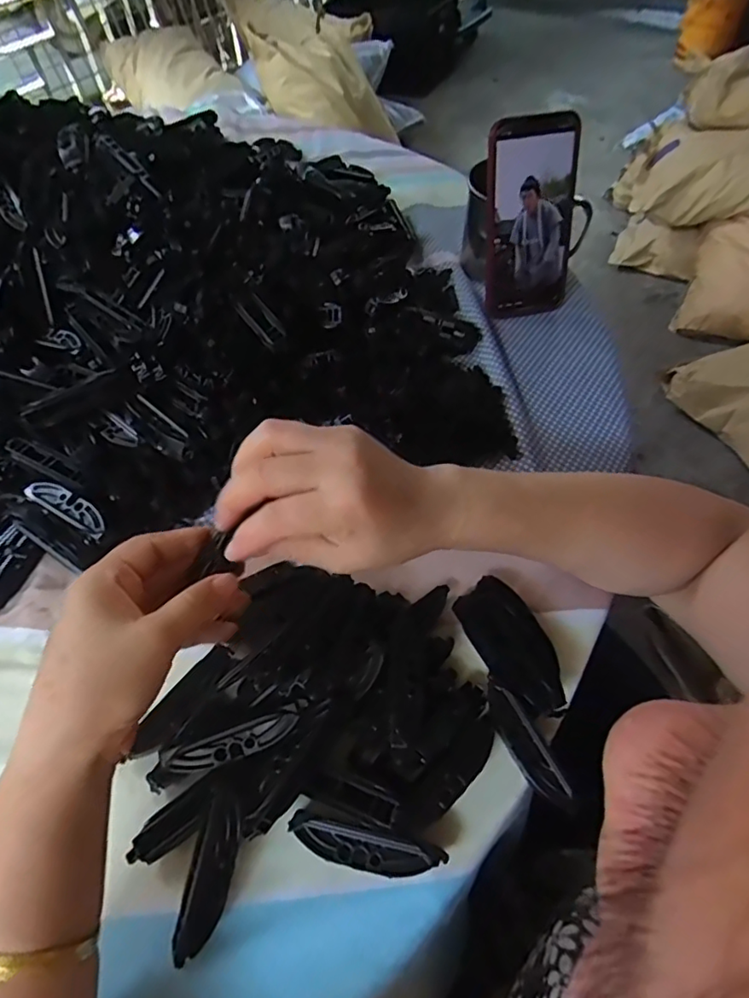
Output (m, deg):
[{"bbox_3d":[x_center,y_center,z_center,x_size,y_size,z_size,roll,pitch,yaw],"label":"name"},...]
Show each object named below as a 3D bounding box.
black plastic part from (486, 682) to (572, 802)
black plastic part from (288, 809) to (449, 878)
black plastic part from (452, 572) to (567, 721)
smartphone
[{"bbox_3d":[0.083,0.134,0.312,0.017,0.006,0.067,-25,59,-15],"label":"black plastic part"},{"bbox_3d":[-0.005,0.178,0.286,0.079,0.012,0.018,11,57,8],"label":"black plastic part"},{"bbox_3d":[0.087,0.086,0.339,0.038,0.023,0.088,-24,59,-15],"label":"black plastic part"},{"bbox_3d":[0.134,-0.237,0.482,0.073,0.154,0.017,-8,36,0],"label":"smartphone"}]

